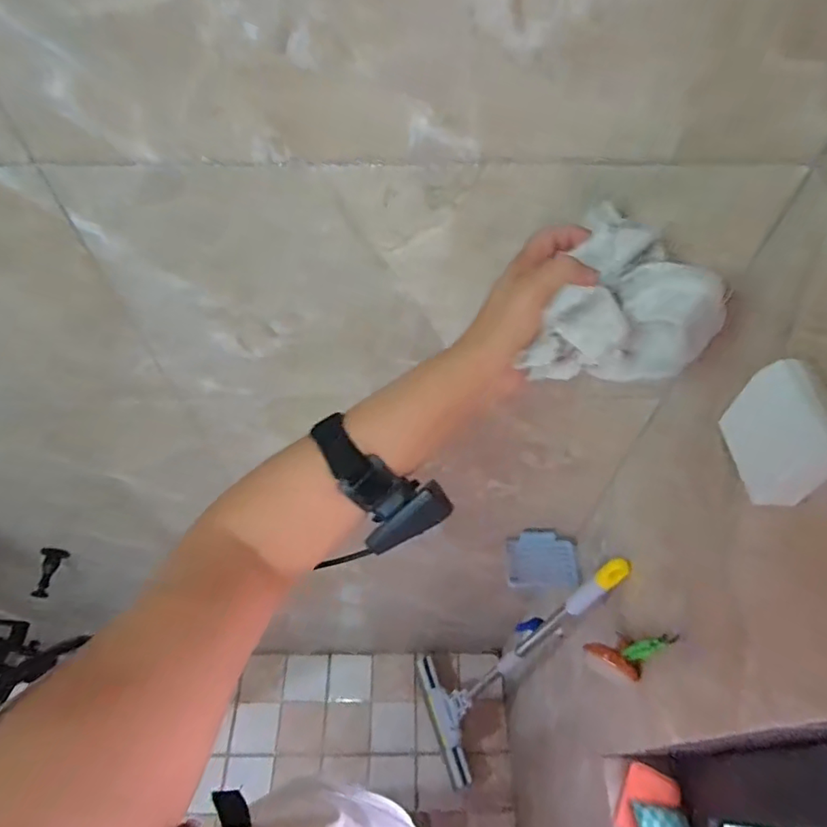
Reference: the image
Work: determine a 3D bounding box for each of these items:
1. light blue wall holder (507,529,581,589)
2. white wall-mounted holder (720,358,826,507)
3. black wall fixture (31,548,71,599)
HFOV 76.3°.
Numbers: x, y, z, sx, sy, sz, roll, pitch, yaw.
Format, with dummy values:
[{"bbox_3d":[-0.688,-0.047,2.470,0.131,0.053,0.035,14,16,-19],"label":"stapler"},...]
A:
[{"bbox_3d":[0.236,0.271,0.970,0.127,0.052,0.088,5,55,3],"label":"light blue wall holder"},{"bbox_3d":[0.287,0.014,0.409,0.031,0.077,0.094,-3,55,-3],"label":"white wall-mounted holder"},{"bbox_3d":[-0.691,0.300,0.993,0.040,0.025,0.095,17,84,11],"label":"black wall fixture"}]

